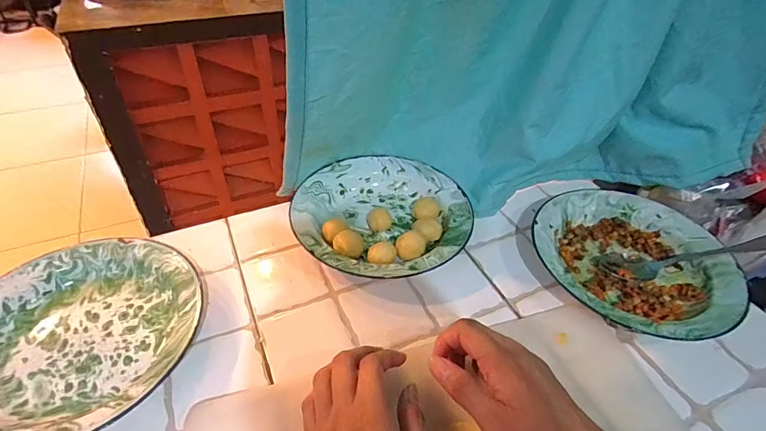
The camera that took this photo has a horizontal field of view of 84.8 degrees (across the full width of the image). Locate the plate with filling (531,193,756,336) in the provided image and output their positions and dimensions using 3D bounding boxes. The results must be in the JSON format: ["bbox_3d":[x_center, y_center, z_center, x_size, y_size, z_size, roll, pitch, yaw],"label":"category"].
[{"bbox_3d":[0.277,0.049,0.475,0.204,0.030,0.204,0,43,0],"label":"plate with filling"}]

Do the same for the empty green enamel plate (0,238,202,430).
[{"bbox_3d":[-0.276,0.108,0.386,0.204,0.039,0.201,0,43,0],"label":"empty green enamel plate"}]

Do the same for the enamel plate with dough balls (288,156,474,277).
[{"bbox_3d":[-0.001,0.000,0.517,0.208,0.034,0.198,0,43,0],"label":"enamel plate with dough balls"}]

